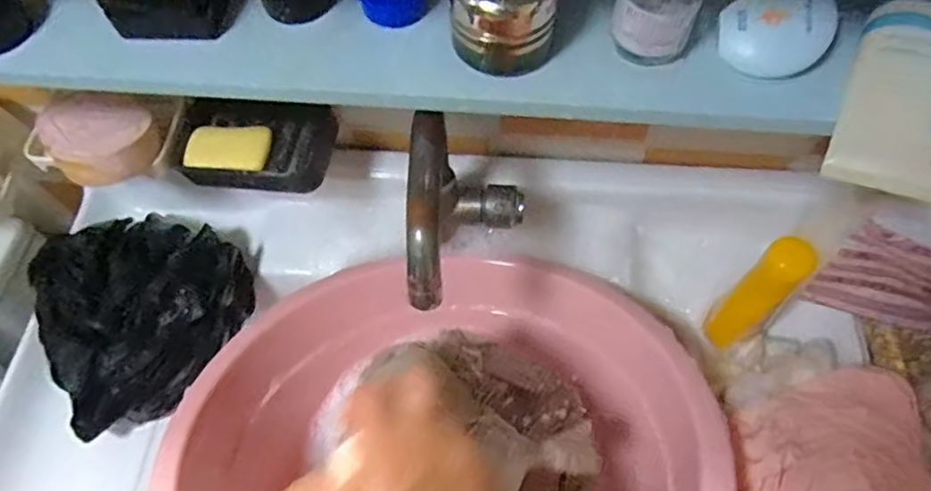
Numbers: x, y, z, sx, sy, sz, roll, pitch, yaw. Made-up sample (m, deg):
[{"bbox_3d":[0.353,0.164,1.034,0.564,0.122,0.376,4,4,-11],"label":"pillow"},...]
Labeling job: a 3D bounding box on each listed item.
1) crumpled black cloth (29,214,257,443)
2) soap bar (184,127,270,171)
[{"bbox_3d":[-0.320,0.061,0.584,0.169,0.088,0.205,32,68,17],"label":"crumpled black cloth"},{"bbox_3d":[-0.215,-0.089,0.554,0.077,0.014,0.048,12,64,8],"label":"soap bar"}]

